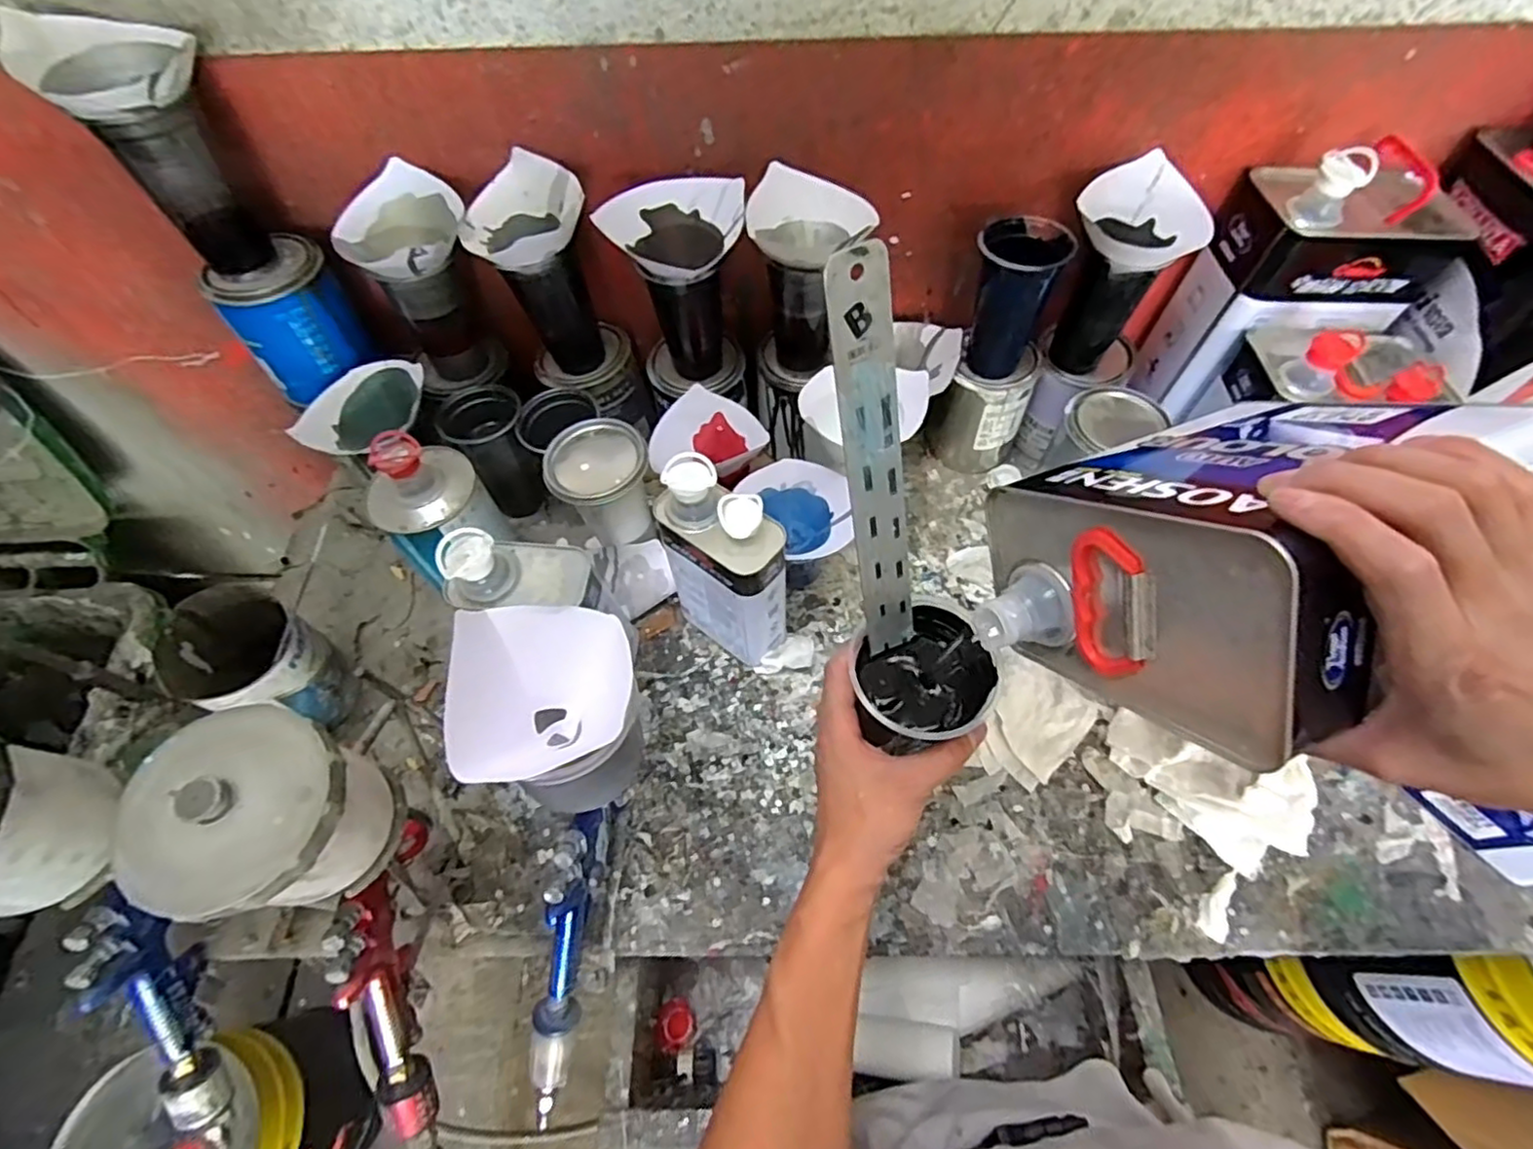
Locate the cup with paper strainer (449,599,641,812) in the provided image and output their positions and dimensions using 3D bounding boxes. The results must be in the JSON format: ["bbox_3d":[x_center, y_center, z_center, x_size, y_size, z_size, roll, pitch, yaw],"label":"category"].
[{"bbox_3d":[-0.132,0.089,0.426,0.092,0.130,0.121,-7,59,-3],"label":"cup with paper strainer"}]

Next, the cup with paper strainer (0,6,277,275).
[{"bbox_3d":[-0.484,-0.343,0.548,0.112,0.174,0.086,-19,61,-10],"label":"cup with paper strainer"}]

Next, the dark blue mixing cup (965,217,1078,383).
[{"bbox_3d":[0.243,-0.274,0.672,0.080,0.142,0.083,0,59,1],"label":"dark blue mixing cup"}]

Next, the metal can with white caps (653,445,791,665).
[{"bbox_3d":[-0.034,-0.003,0.619,0.125,0.221,0.067,28,64,16],"label":"metal can with white caps"}]

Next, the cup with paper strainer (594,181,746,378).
[{"bbox_3d":[-0.084,-0.281,0.659,0.128,0.173,0.094,-2,59,0],"label":"cup with paper strainer"}]

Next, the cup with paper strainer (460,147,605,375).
[{"bbox_3d":[-0.221,-0.293,0.662,0.104,0.176,0.096,0,59,1],"label":"cup with paper strainer"}]

